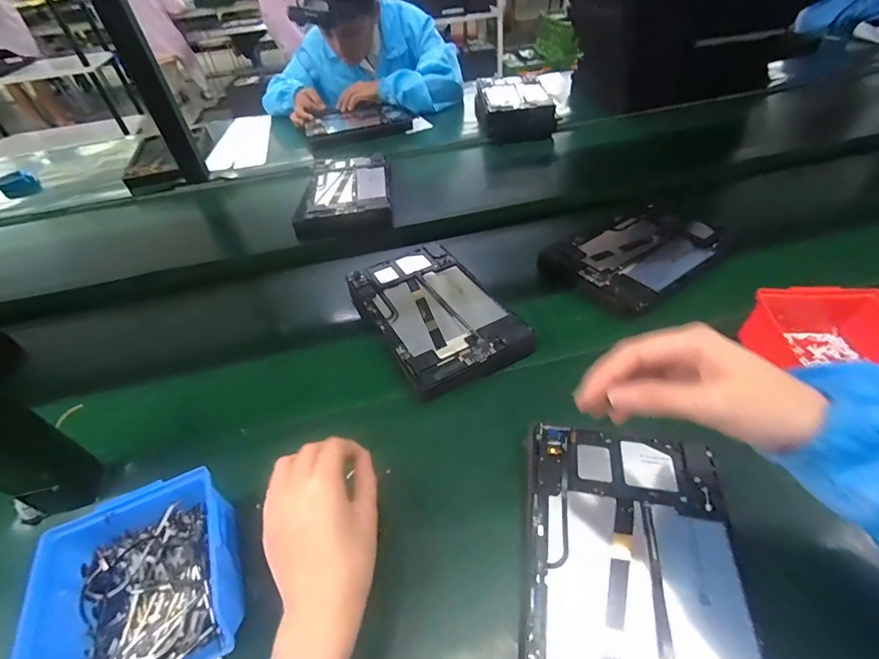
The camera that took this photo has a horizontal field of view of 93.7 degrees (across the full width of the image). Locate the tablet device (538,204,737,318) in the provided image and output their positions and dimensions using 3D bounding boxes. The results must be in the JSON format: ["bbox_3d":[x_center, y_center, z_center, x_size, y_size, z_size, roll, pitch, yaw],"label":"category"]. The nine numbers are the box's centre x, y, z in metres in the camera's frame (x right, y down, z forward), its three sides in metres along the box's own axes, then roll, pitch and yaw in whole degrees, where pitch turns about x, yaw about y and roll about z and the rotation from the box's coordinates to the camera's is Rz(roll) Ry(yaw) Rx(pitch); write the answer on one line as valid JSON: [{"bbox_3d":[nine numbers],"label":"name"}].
[{"bbox_3d":[0.279,-0.107,0.581,0.227,0.026,0.161,-28,49,-19],"label":"tablet device"}]

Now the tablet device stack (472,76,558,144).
[{"bbox_3d":[0.175,-0.527,0.984,0.151,0.077,0.228,-7,45,0],"label":"tablet device stack"}]

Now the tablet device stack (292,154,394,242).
[{"bbox_3d":[-0.178,-0.265,0.801,0.167,0.050,0.235,-6,45,0],"label":"tablet device stack"}]

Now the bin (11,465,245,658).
[{"bbox_3d":[-0.221,0.198,0.314,0.138,0.072,0.138,-23,48,-15],"label":"bin"}]

